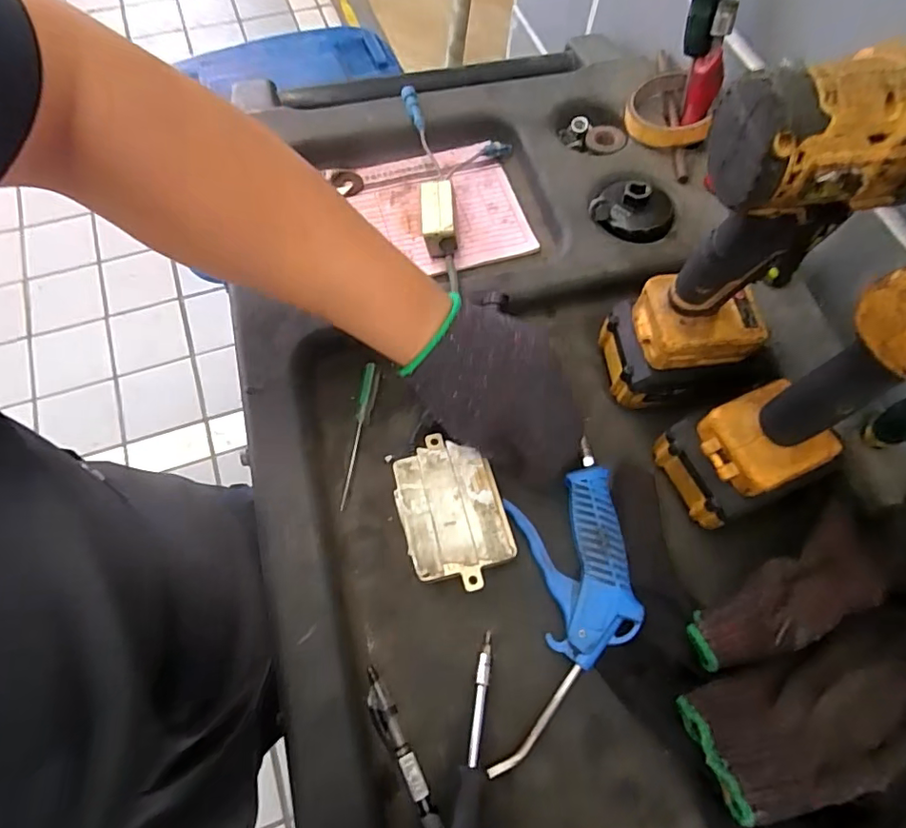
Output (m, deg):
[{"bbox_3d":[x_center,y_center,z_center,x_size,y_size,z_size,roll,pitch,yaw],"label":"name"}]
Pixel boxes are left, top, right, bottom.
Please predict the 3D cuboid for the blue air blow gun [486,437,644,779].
[{"bbox_3d":[0.079,0.125,0.367,0.089,0.019,0.204,3,67,-2],"label":"blue air blow gun"}]

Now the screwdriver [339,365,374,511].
[{"bbox_3d":[-0.075,0.015,0.422,0.008,0.011,0.118,7,67,0],"label":"screwdriver"}]

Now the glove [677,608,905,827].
[{"bbox_3d":[0.229,0.166,0.309,0.190,0.039,0.066,-17,69,-10],"label":"glove"}]

